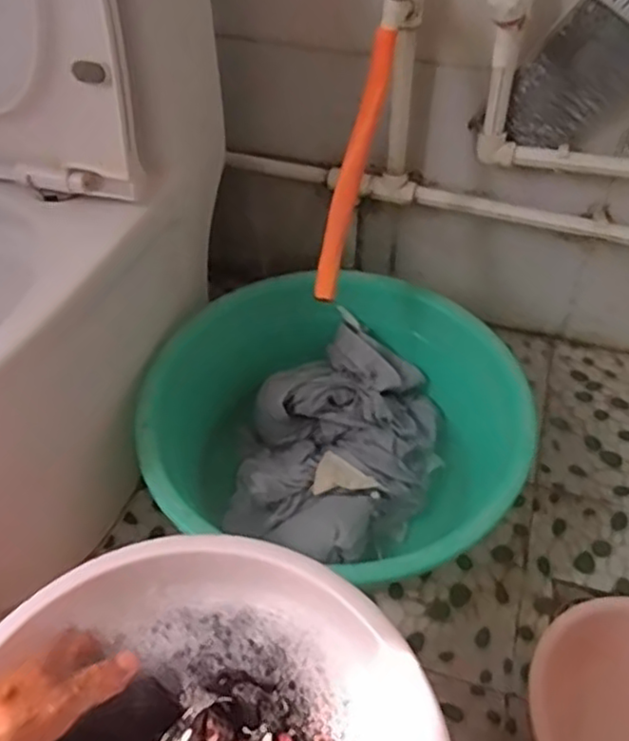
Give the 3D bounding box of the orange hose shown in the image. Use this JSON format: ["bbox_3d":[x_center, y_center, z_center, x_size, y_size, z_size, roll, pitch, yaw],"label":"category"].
[{"bbox_3d":[0.047,-0.236,0.828,0.032,0.308,0.039,21,18,20],"label":"orange hose"}]

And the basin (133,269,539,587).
[{"bbox_3d":[0.029,0.081,0.926,0.471,0.170,0.435,-1,48,1],"label":"basin"}]

